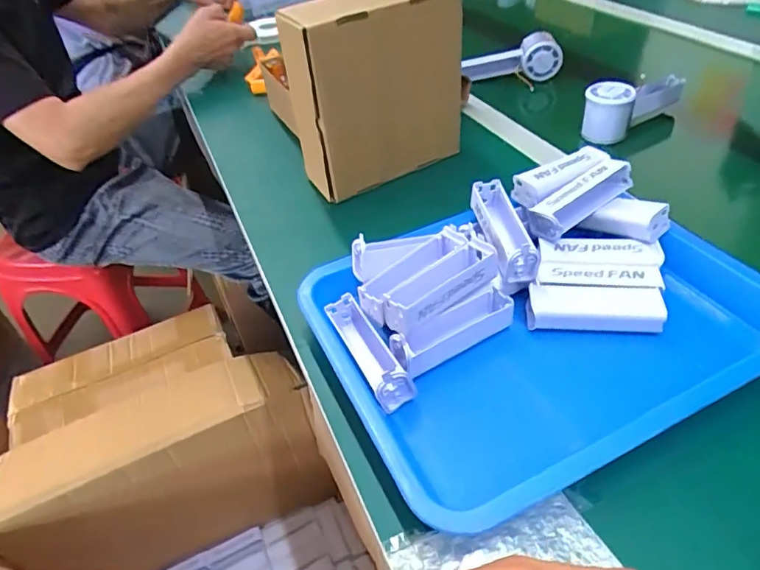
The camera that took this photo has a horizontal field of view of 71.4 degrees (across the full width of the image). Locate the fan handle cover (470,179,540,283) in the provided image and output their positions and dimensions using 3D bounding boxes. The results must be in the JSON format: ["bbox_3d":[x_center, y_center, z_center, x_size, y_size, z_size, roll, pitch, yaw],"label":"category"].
[{"bbox_3d":[0.105,-0.049,0.460,0.033,0.040,0.099,-8,43,-1],"label":"fan handle cover"}]

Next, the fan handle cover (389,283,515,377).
[{"bbox_3d":[0.057,0.034,0.411,0.102,0.034,0.026,-27,46,-20],"label":"fan handle cover"}]

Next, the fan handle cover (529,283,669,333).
[{"bbox_3d":[0.171,0.018,0.425,0.101,0.021,0.033,2,43,11],"label":"fan handle cover"}]

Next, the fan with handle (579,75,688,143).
[{"bbox_3d":[0.327,-0.238,0.686,0.156,0.064,0.050,-29,47,-22],"label":"fan with handle"}]

